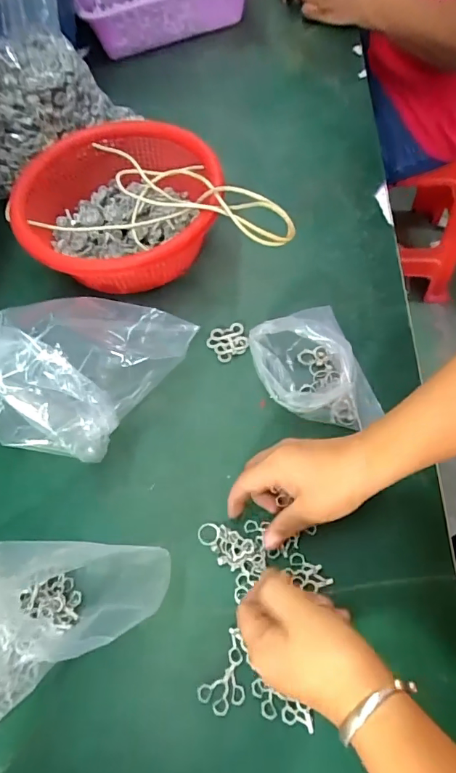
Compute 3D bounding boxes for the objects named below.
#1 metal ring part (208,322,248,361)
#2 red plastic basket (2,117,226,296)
[{"bbox_3d":[0.001,-0.049,0.493,0.040,0.008,0.038,-25,65,-9],"label":"metal ring part"},{"bbox_3d":[-0.116,-0.199,0.522,0.212,0.100,0.216,-1,64,2],"label":"red plastic basket"}]

